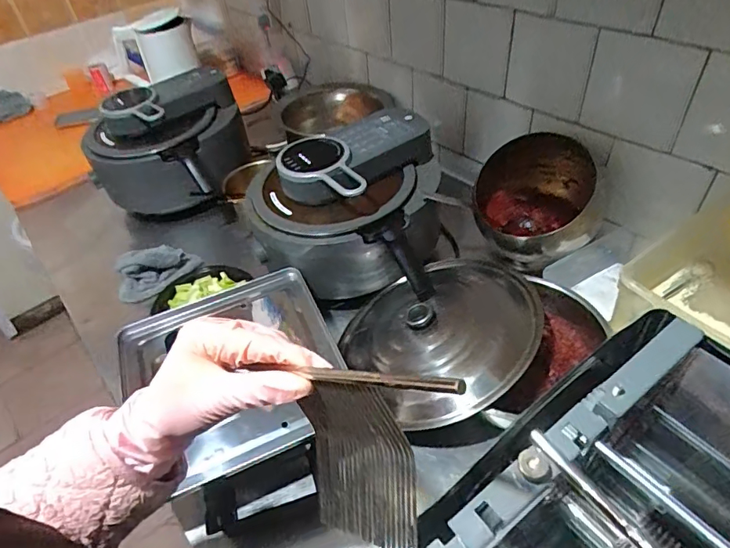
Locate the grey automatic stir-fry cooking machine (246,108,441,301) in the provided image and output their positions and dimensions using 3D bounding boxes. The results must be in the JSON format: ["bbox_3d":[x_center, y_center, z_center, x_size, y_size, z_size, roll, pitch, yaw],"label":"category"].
[{"bbox_3d":[-0.032,-0.114,0.808,0.318,0.191,0.237,-13,45,-5],"label":"grey automatic stir-fry cooking machine"}]

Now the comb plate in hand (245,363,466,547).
[{"bbox_3d":[0.009,0.112,0.288,0.146,0.126,0.018,-5,15,46],"label":"comb plate in hand"}]

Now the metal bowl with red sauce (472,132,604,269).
[{"bbox_3d":[0.287,-0.121,0.803,0.174,0.137,0.180,-4,45,4],"label":"metal bowl with red sauce"}]

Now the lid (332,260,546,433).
[{"bbox_3d":[0.109,0.070,0.696,0.279,0.061,0.295,-36,32,-8],"label":"lid"}]

